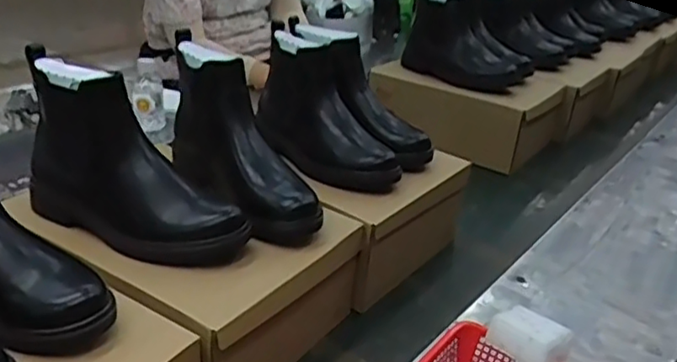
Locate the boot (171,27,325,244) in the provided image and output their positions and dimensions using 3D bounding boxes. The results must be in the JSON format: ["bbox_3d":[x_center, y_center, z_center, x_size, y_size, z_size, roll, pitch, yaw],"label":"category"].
[{"bbox_3d":[-0.109,-0.053,0.739,0.092,0.162,0.246,-11,29,-36],"label":"boot"}]

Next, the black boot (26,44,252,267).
[{"bbox_3d":[-0.217,-0.020,0.659,0.248,0.160,0.094,20,26,26],"label":"black boot"}]

